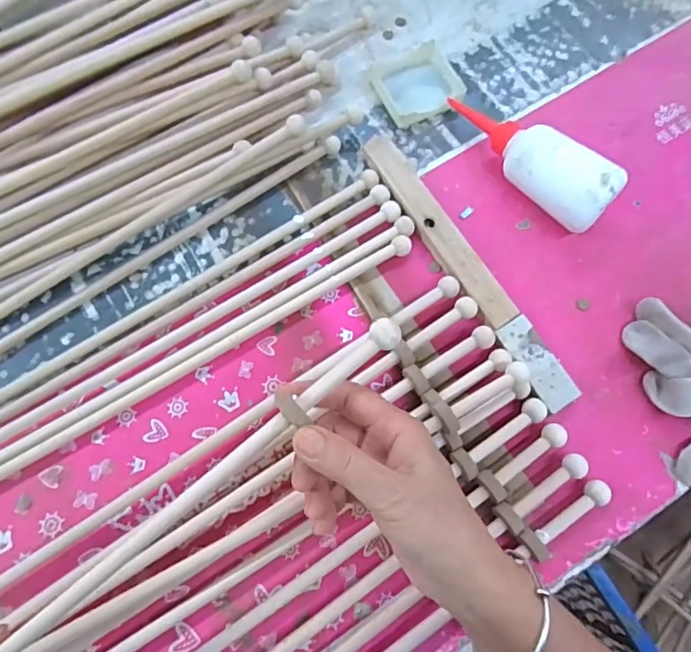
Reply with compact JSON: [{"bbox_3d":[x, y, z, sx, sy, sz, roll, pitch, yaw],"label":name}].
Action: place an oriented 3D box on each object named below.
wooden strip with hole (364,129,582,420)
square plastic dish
[{"bbox_3d":[0.105,-0.054,0.452,0.027,0.021,0.288,-30,77,-9],"label":"wooden strip with hole"},{"bbox_3d":[0.071,-0.247,0.514,0.078,0.015,0.079,-22,76,-7],"label":"square plastic dish"}]

